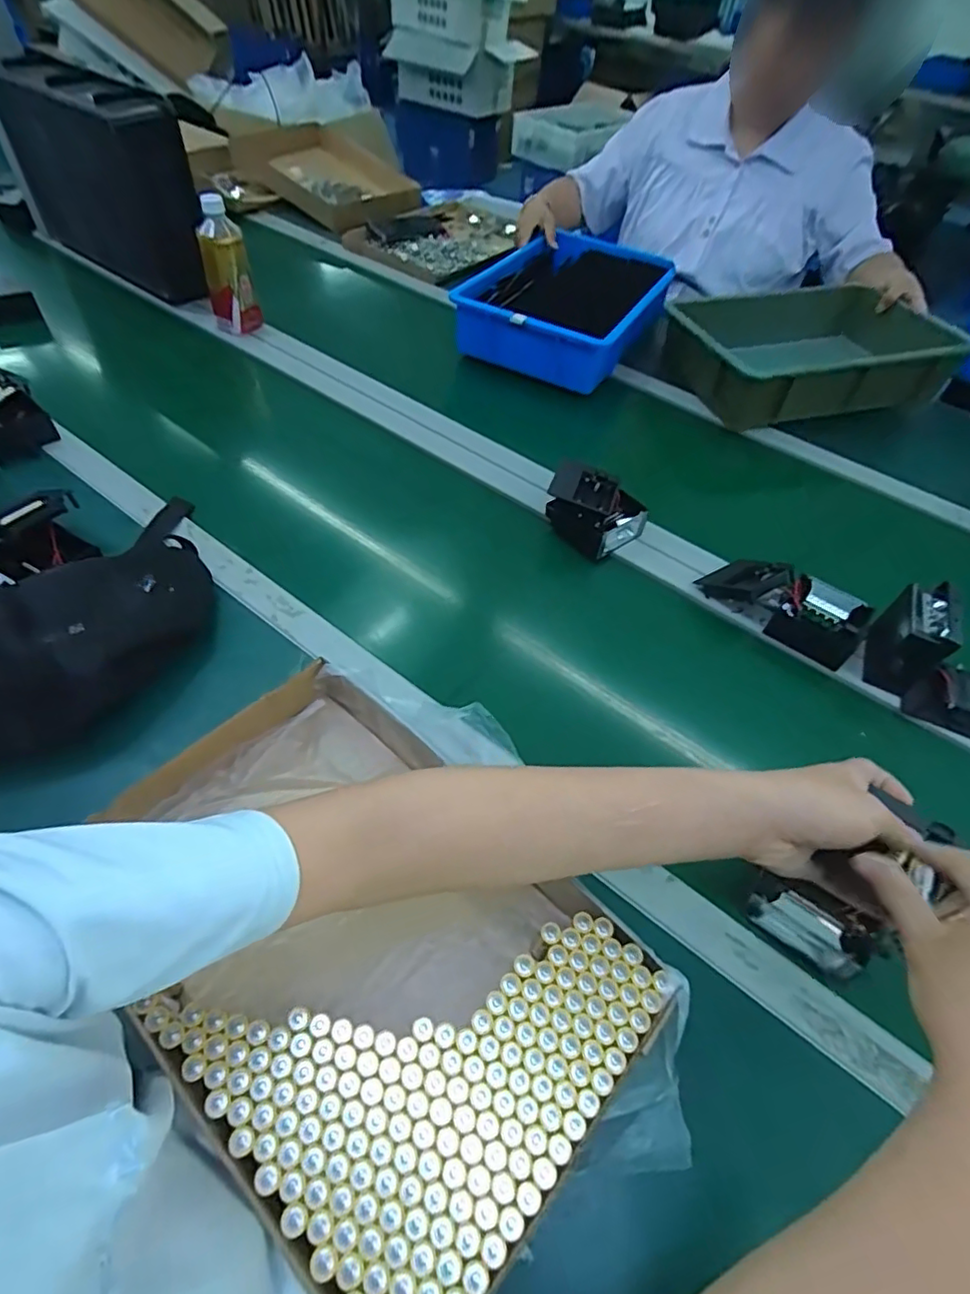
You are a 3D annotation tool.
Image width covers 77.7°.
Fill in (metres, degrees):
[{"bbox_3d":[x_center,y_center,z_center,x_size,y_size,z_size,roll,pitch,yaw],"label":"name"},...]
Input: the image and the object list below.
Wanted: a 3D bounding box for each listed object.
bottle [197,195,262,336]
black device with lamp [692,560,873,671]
[{"bbox_3d":[-0.403,-0.589,0.943,0.068,0.165,0.077,-21,57,-20],"label":"bottle"},{"bbox_3d":[0.335,-0.055,0.674,0.168,0.047,0.090,30,56,18],"label":"black device with lamp"}]

